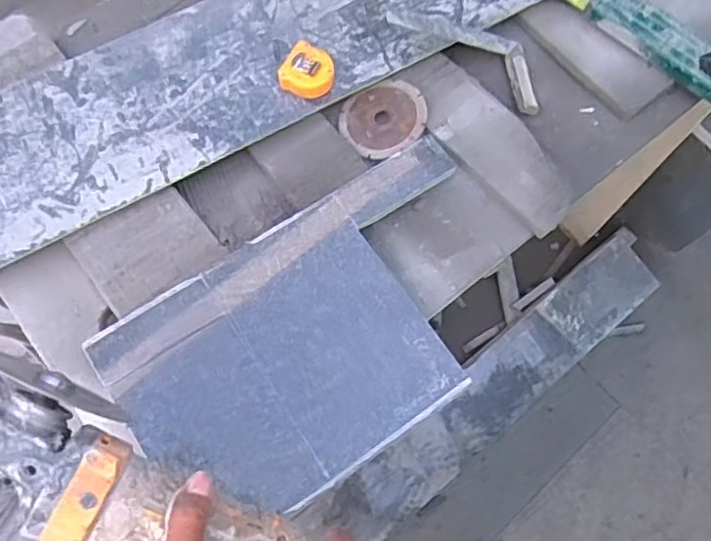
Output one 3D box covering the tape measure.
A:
[{"bbox_3d":[-0.056,-0.231,0.745,0.064,0.030,0.057,37,73,12],"label":"tape measure"}]

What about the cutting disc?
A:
[{"bbox_3d":[0.034,-0.179,0.763,0.100,0.006,0.097,-4,69,12],"label":"cutting disc"}]

